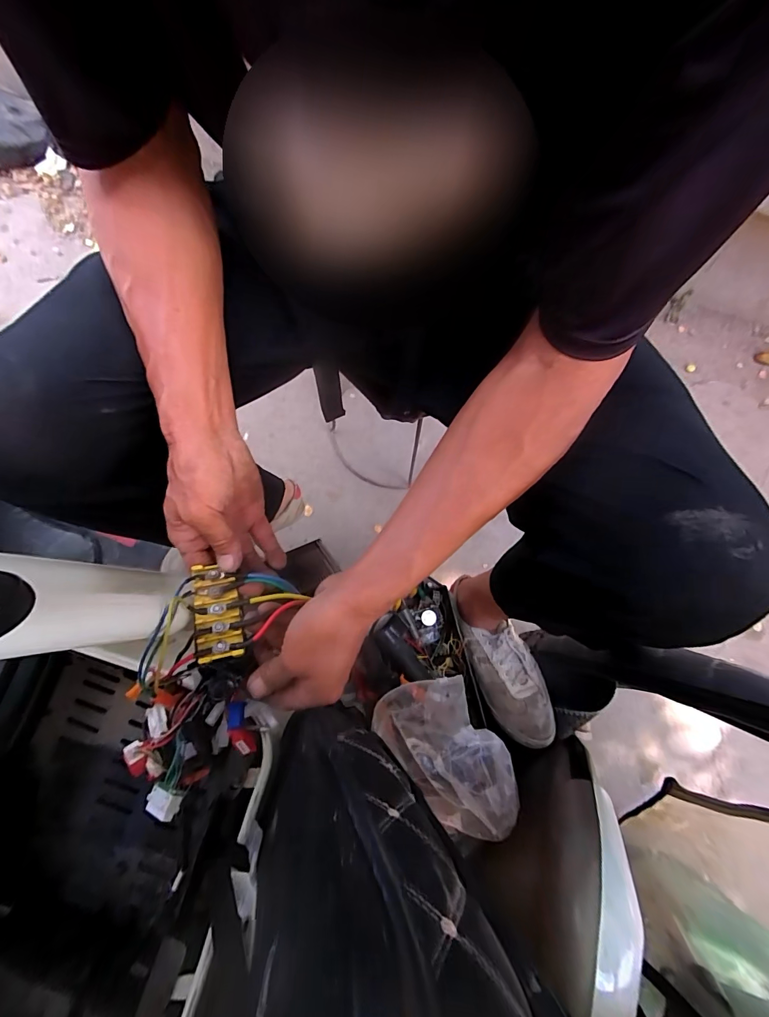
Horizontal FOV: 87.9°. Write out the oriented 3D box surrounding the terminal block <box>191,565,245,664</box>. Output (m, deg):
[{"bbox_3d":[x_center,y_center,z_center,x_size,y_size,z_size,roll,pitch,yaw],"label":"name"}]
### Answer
[{"bbox_3d":[-0.148,0.092,0.351,0.038,0.014,0.078,-8,64,-23],"label":"terminal block"}]

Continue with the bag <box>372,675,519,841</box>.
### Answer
[{"bbox_3d":[0.077,0.305,0.498,0.135,0.111,0.163,-30,78,-5],"label":"bag"}]

